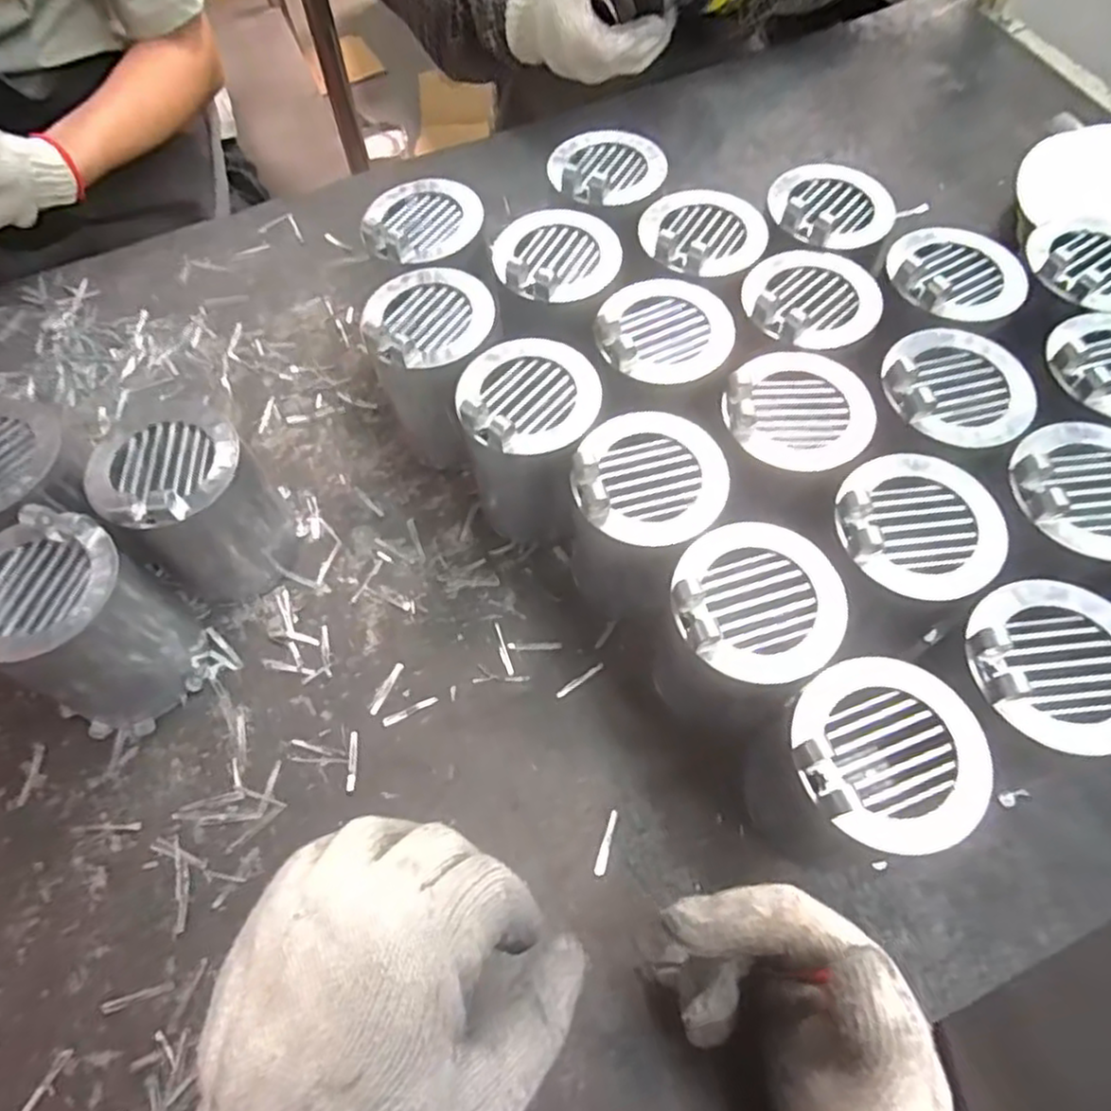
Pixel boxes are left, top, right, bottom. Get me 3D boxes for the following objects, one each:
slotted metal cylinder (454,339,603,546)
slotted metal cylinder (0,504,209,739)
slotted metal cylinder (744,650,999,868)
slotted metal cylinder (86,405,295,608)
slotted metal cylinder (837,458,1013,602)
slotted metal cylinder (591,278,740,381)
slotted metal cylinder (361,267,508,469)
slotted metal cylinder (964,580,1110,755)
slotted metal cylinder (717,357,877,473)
[{"bbox_3d":[-0.015,-0.075,0.481,0.082,0.123,0.090,-1,63,2],"label":"slotted metal cylinder"},{"bbox_3d":[-0.279,0.044,0.426,0.089,0.123,0.092,22,66,13],"label":"slotted metal cylinder"},{"bbox_3d":[0.155,0.111,0.371,0.084,0.118,0.085,-1,63,2],"label":"slotted metal cylinder"},{"bbox_3d":[-0.228,-0.033,0.465,0.089,0.112,0.083,-1,63,2],"label":"slotted metal cylinder"},{"bbox_3d":[0.198,-0.018,0.385,0.086,0.019,0.082,-1,63,2],"label":"slotted metal cylinder"},{"bbox_3d":[0.071,-0.149,0.456,0.085,0.012,0.083,15,65,10],"label":"slotted metal cylinder"},{"bbox_3d":[-0.081,-0.133,0.514,0.085,0.124,0.084,-1,63,2],"label":"slotted metal cylinder"},{"bbox_3d":[0.249,0.051,0.345,0.080,0.015,0.087,-1,63,2],"label":"slotted metal cylinder"},{"bbox_3d":[0.146,-0.087,0.426,0.086,0.017,0.076,-5,63,0],"label":"slotted metal cylinder"}]

